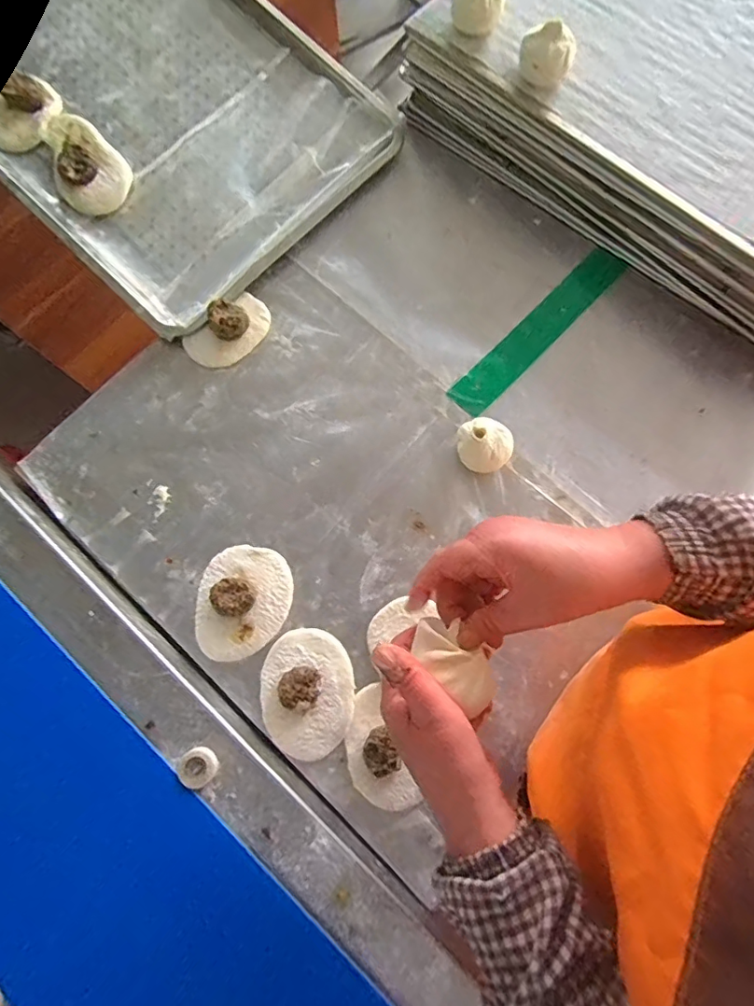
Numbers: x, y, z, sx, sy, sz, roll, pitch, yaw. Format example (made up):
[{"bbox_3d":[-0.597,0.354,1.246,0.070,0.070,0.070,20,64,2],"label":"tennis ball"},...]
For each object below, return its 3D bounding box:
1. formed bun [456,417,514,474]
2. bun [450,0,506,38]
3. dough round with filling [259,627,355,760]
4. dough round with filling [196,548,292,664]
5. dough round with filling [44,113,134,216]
[{"bbox_3d":[0.108,-0.058,0.529,0.054,0.042,0.050,0,76,0],"label":"formed bun"},{"bbox_3d":[0.106,-0.528,0.547,0.056,0.039,0.047,10,78,2],"label":"bun"},{"bbox_3d":[-0.066,0.177,0.485,0.086,0.029,0.110,4,76,1],"label":"dough round with filling"},{"bbox_3d":[-0.132,0.097,0.507,0.089,0.028,0.109,9,77,2],"label":"dough round with filling"},{"bbox_3d":[-0.342,-0.397,0.605,0.080,0.027,0.125,-34,79,-8],"label":"dough round with filling"}]

